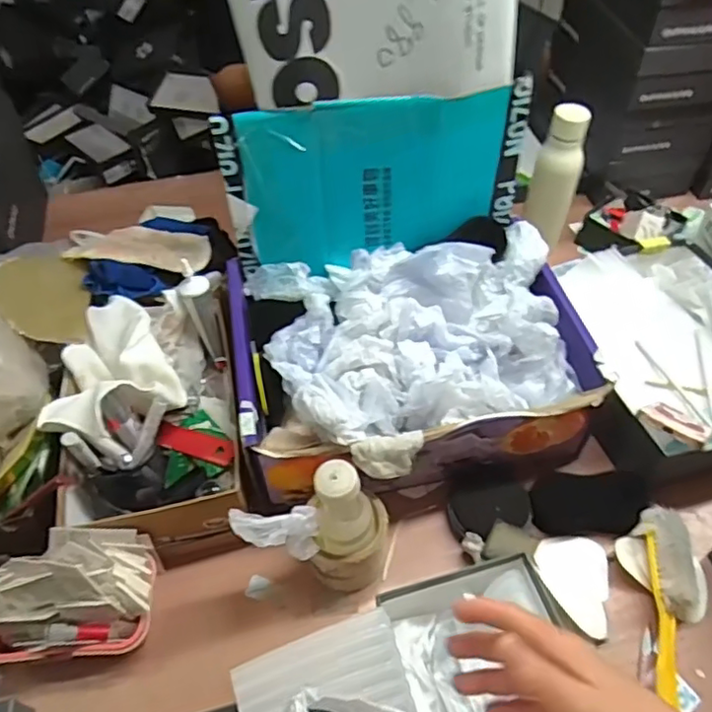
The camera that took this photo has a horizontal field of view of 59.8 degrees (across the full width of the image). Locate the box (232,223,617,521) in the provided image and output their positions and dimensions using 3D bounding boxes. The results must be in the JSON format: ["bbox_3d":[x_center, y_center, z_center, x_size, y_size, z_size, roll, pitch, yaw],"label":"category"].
[{"bbox_3d":[0.061,0.002,0.755,0.393,0.195,0.316,-9,51,-5],"label":"box"}]

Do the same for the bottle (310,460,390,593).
[{"bbox_3d":[-0.006,0.176,0.632,0.075,0.193,0.074,-1,51,1],"label":"bottle"}]

